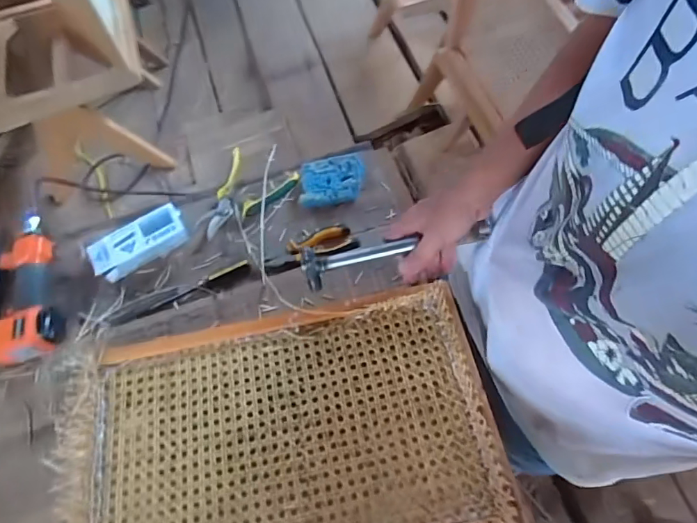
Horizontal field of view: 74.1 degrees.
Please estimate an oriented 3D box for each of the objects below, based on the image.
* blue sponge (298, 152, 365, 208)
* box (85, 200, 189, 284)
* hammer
[{"bbox_3d":[-0.029,-0.143,0.806,0.111,0.029,0.085,-5,65,0],"label":"blue sponge"},{"bbox_3d":[-0.346,-0.031,0.769,0.155,0.031,0.081,-36,69,-14],"label":"box"},{"bbox_3d":[0.058,-0.010,0.578,0.234,0.040,0.037,-12,65,8],"label":"hammer"}]

